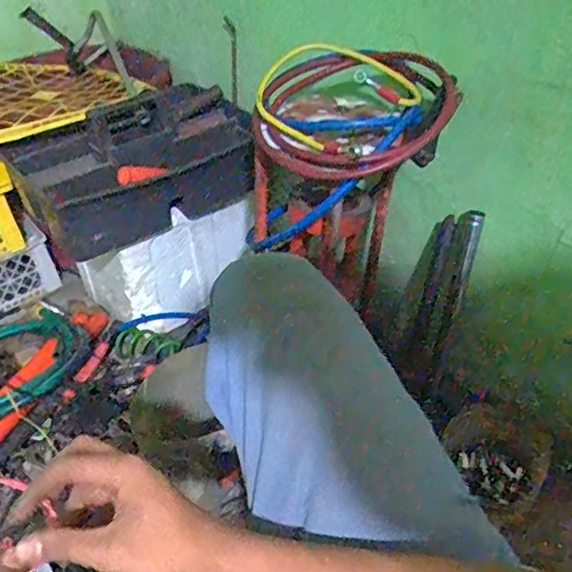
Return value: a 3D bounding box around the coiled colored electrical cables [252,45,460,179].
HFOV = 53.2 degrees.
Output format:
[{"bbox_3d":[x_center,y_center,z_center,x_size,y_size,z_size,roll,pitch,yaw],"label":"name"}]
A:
[{"bbox_3d":[0.084,-0.231,0.731,0.235,0.094,0.251,-4,38,0],"label":"coiled colored electrical cables"}]

